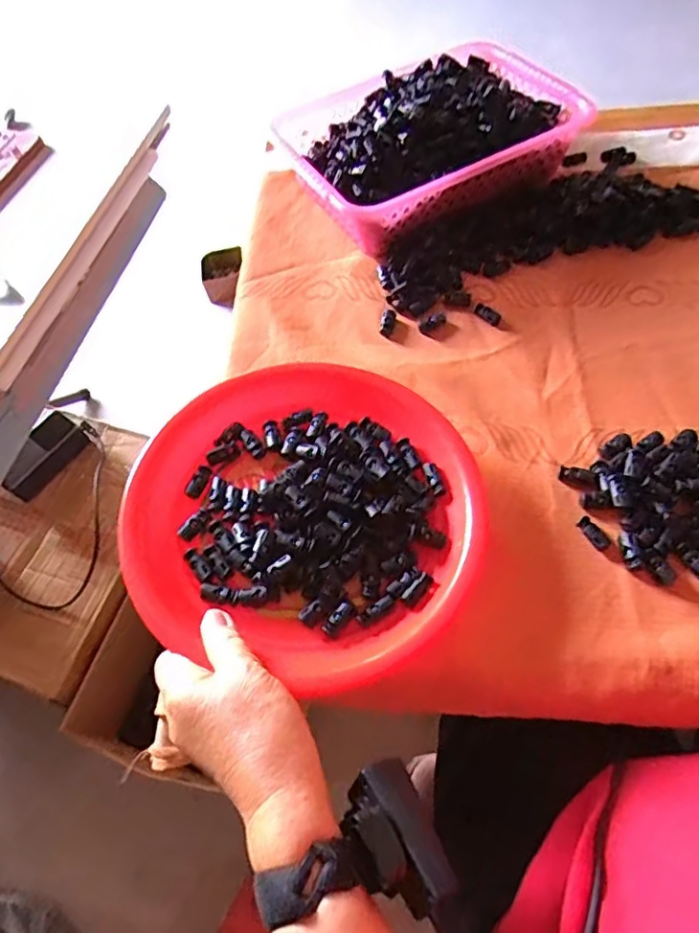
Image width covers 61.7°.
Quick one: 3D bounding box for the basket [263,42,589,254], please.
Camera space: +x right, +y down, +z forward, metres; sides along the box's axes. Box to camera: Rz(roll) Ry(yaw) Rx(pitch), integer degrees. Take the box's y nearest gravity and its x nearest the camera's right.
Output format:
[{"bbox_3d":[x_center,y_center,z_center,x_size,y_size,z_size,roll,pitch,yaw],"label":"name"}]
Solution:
[{"bbox_3d":[0.091,-0.342,0.633,0.299,0.102,0.191,-33,63,-14],"label":"basket"}]

